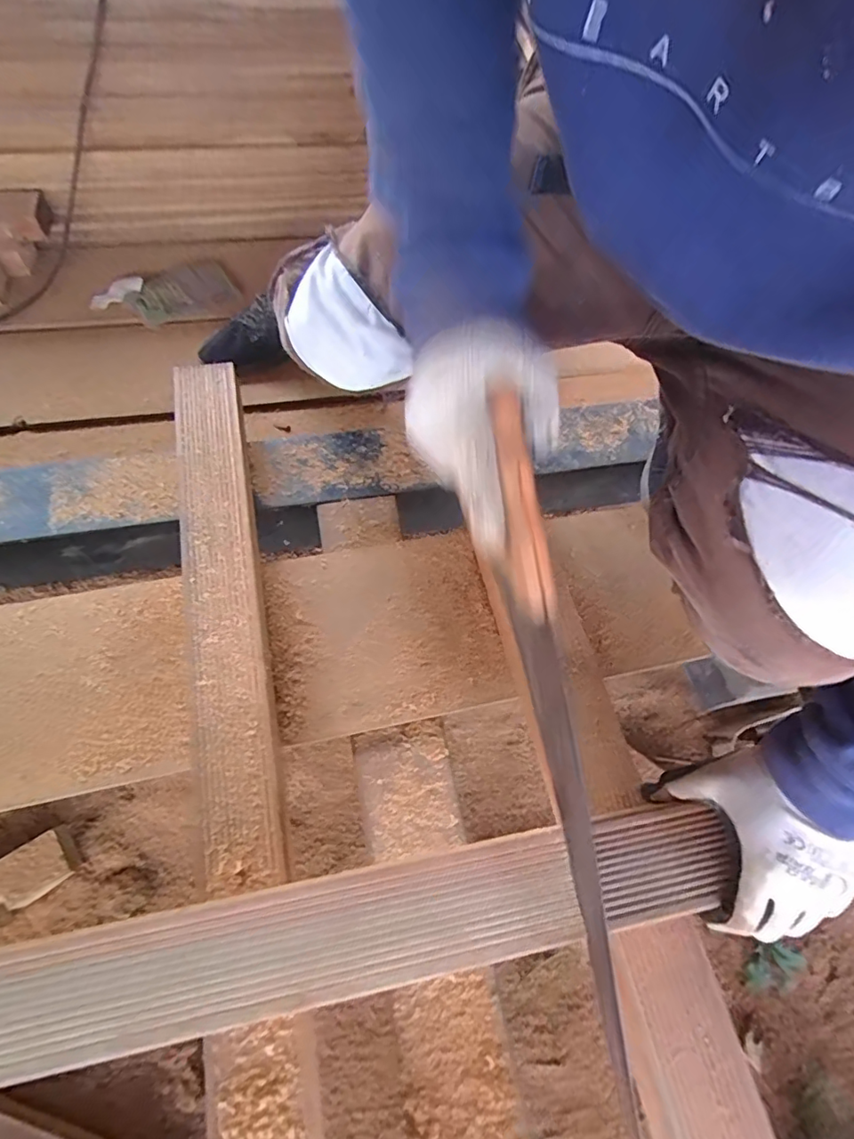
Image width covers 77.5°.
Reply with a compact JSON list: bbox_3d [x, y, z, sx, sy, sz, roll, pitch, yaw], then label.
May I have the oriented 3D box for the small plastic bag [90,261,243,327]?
[{"bbox_3d":[-0.431,-0.457,0.881,0.213,0.030,0.122,-26,69,-16],"label":"small plastic bag"}]

